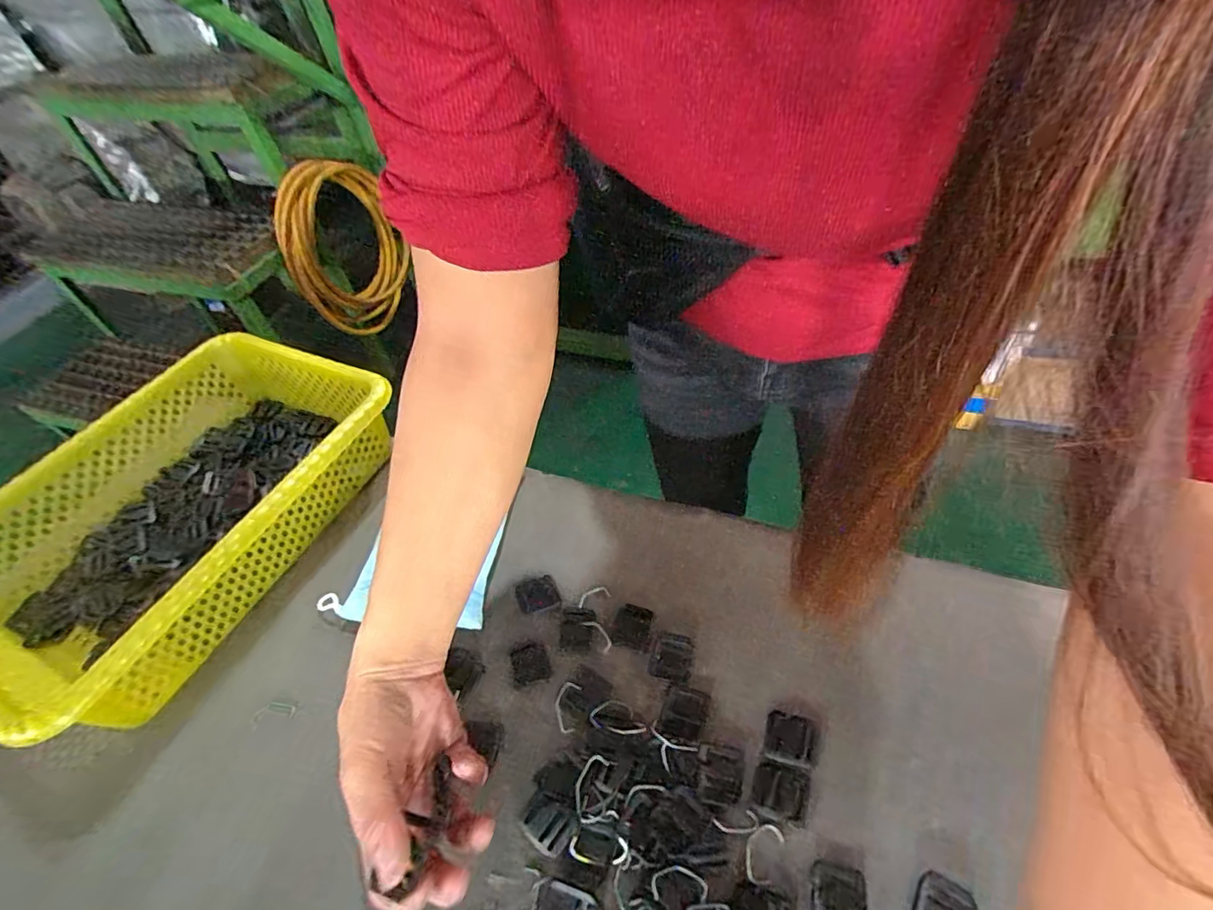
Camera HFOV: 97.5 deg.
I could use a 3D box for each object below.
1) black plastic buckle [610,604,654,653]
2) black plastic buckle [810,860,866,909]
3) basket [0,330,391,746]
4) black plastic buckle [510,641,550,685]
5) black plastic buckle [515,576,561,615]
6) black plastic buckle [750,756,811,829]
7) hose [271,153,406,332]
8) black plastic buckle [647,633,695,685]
[{"bbox_3d":[0.020,0.137,0.426,0.028,0.004,0.037,12,53,16],"label":"black plastic buckle"},{"bbox_3d":[0.134,0.257,0.307,0.029,0.004,0.034,8,52,12],"label":"black plastic buckle"},{"bbox_3d":[-0.386,0.046,0.490,0.250,0.090,0.351,18,55,20],"label":"basket"},{"bbox_3d":[-0.060,0.162,0.414,0.027,0.004,0.031,-14,51,-6],"label":"black plastic buckle"},{"bbox_3d":[-0.058,0.116,0.446,0.034,0.004,0.030,-19,51,-9],"label":"black plastic buckle"},{"bbox_3d":[0.113,0.217,0.345,0.034,0.004,0.033,15,54,18],"label":"black plastic buckle"},{"bbox_3d":[-0.614,-0.492,1.291,0.097,0.392,0.357,6,51,11],"label":"hose"},{"bbox_3d":[0.050,0.154,0.406,0.030,0.004,0.036,9,52,14],"label":"black plastic buckle"}]

